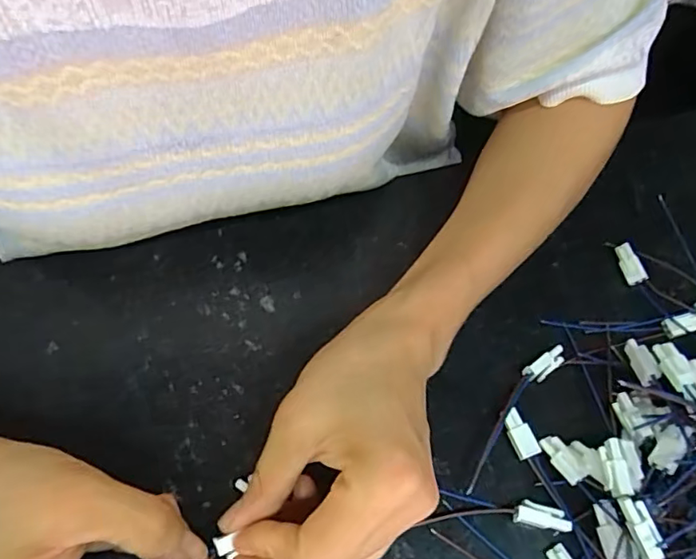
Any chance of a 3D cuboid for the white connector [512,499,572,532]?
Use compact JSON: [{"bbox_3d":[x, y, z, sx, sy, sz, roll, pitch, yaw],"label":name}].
[{"bbox_3d":[0.092,0.112,0.264,0.025,0.009,0.010,11,61,3],"label":"white connector"}]

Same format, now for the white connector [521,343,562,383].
[{"bbox_3d":[0.107,0.046,0.301,0.025,0.006,0.010,-30,67,-18],"label":"white connector"}]

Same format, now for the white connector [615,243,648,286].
[{"bbox_3d":[0.170,-0.009,0.336,0.010,0.008,0.027,-4,62,-5],"label":"white connector"}]

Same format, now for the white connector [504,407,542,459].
[{"bbox_3d":[0.086,0.078,0.282,0.011,0.007,0.024,-19,64,-13],"label":"white connector"}]

